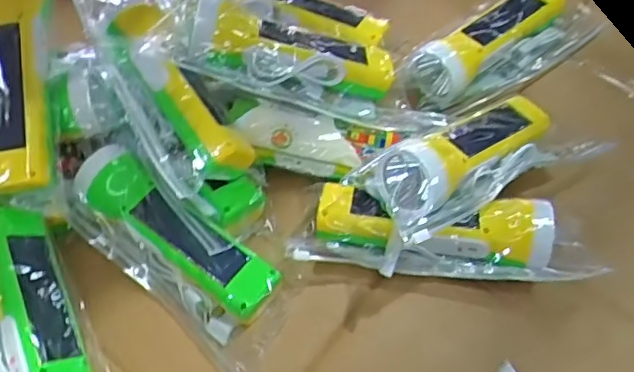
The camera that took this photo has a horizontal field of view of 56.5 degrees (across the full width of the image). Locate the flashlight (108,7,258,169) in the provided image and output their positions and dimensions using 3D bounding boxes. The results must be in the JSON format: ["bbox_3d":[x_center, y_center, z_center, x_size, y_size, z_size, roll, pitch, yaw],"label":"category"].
[{"bbox_3d":[-0.108,-0.065,0.445,0.057,0.054,0.159,-30,62,-17],"label":"flashlight"}]

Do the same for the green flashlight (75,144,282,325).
[{"bbox_3d":[-0.104,0.038,0.429,0.168,0.053,0.050,34,64,20],"label":"green flashlight"}]

